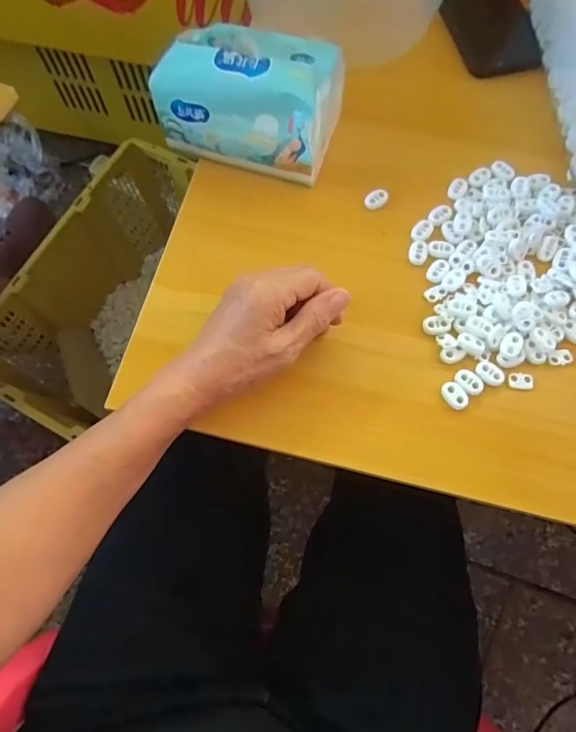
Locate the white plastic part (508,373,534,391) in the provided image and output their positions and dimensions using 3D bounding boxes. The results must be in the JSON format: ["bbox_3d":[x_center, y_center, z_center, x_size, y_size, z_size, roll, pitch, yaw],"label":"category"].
[{"bbox_3d":[0.182,0.012,0.375,0.019,0.004,0.013,9,70,3],"label":"white plastic part"}]

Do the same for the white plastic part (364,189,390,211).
[{"bbox_3d":[0.079,-0.149,0.430,0.022,0.008,0.015,-38,74,-13],"label":"white plastic part"}]

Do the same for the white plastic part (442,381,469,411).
[{"bbox_3d":[0.128,0.022,0.368,0.016,0.004,0.023,-38,74,-13],"label":"white plastic part"}]

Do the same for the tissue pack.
[{"bbox_3d":[-0.030,-0.234,0.416,0.145,0.086,0.096,15,70,6],"label":"tissue pack"}]

